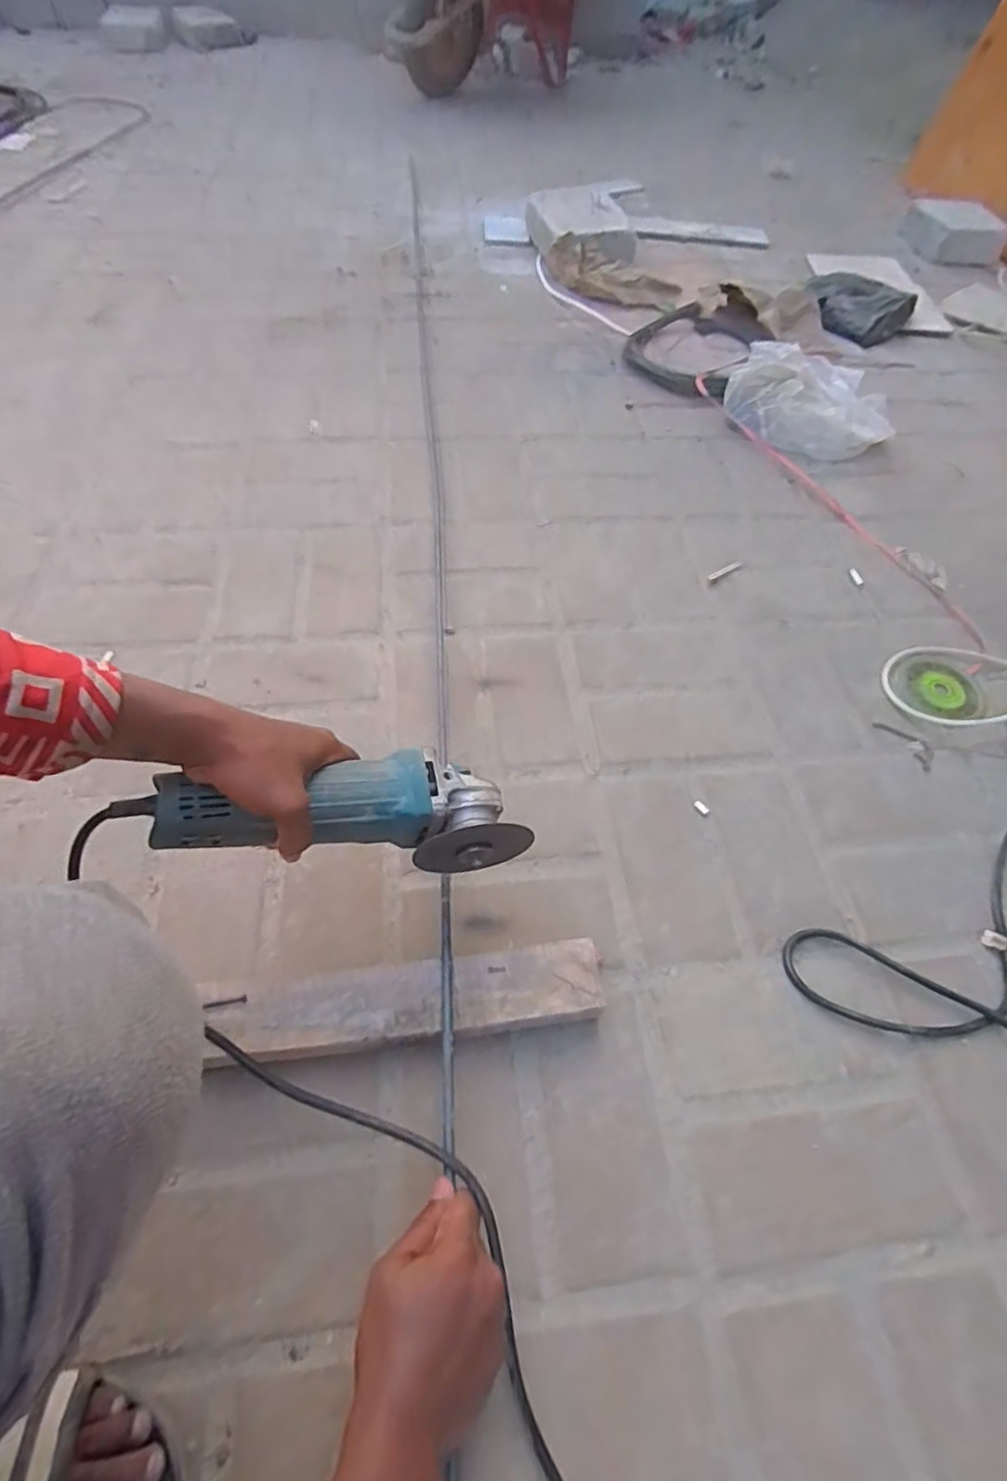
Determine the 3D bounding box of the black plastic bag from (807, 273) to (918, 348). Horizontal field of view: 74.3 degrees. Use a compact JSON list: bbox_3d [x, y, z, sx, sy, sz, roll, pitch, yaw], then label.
[{"bbox_3d":[0.694,-0.865,1.327,0.143,0.053,0.198,-35,64,-23],"label":"black plastic bag"}]

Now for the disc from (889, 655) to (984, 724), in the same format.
[{"bbox_3d":[0.513,-0.061,0.787,0.101,0.004,0.099,-1,56,1],"label":"disc"}]

